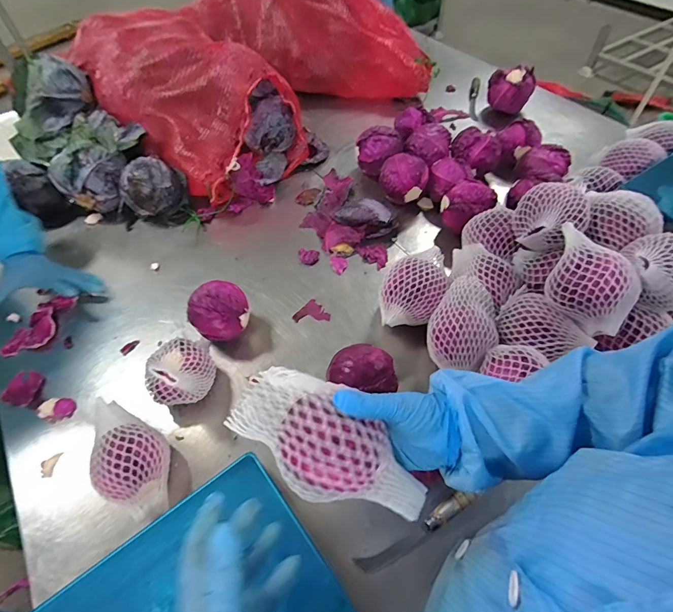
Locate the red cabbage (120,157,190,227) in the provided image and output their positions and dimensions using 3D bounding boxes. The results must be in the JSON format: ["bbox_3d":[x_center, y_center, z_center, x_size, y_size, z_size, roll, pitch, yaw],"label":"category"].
[{"bbox_3d":[-0.417,-0.262,0.927,0.140,0.111,0.120,-25,56,-14],"label":"red cabbage"}]

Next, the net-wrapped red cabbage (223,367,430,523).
[{"bbox_3d":[-0.002,0.130,0.364,0.188,0.079,0.086,34,60,2],"label":"net-wrapped red cabbage"}]

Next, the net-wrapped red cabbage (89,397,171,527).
[{"bbox_3d":[-0.297,0.218,0.572,0.153,0.088,0.103,23,58,20],"label":"net-wrapped red cabbage"}]

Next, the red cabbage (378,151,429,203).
[{"bbox_3d":[0.154,-0.284,0.927,0.106,0.100,0.088,16,56,15],"label":"red cabbage"}]

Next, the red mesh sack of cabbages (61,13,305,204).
[{"bbox_3d":[-0.384,-0.537,1.048,0.363,0.249,0.635,-38,60,-22],"label":"red mesh sack of cabbages"}]

